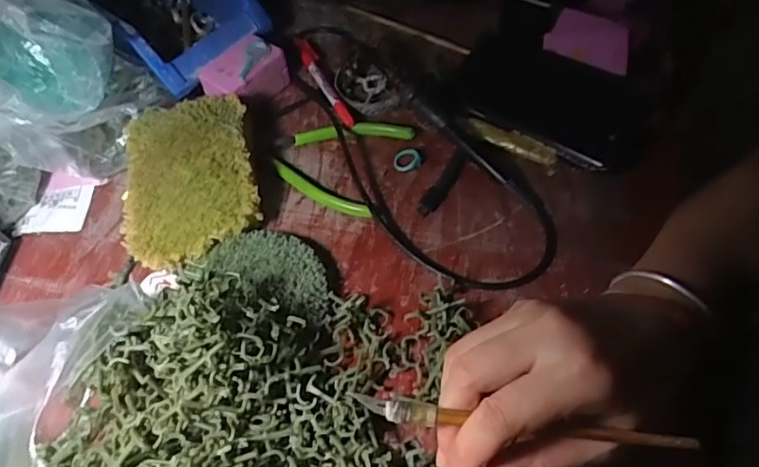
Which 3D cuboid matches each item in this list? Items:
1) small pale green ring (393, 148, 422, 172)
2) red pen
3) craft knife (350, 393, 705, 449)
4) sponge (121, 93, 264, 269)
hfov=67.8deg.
[{"bbox_3d":[0.023,-0.063,0.475,0.025,0.005,0.021,-22,58,-10],"label":"small pale green ring"},{"bbox_3d":[-0.054,-0.147,0.526,0.016,0.008,0.137,-20,58,-9],"label":"red pen"},{"bbox_3d":[0.066,0.088,0.263,0.156,0.006,0.010,5,57,4],"label":"craft knife"},{"bbox_3d":[-0.145,-0.047,0.432,0.095,0.027,0.134,-11,57,-4],"label":"sponge"}]

